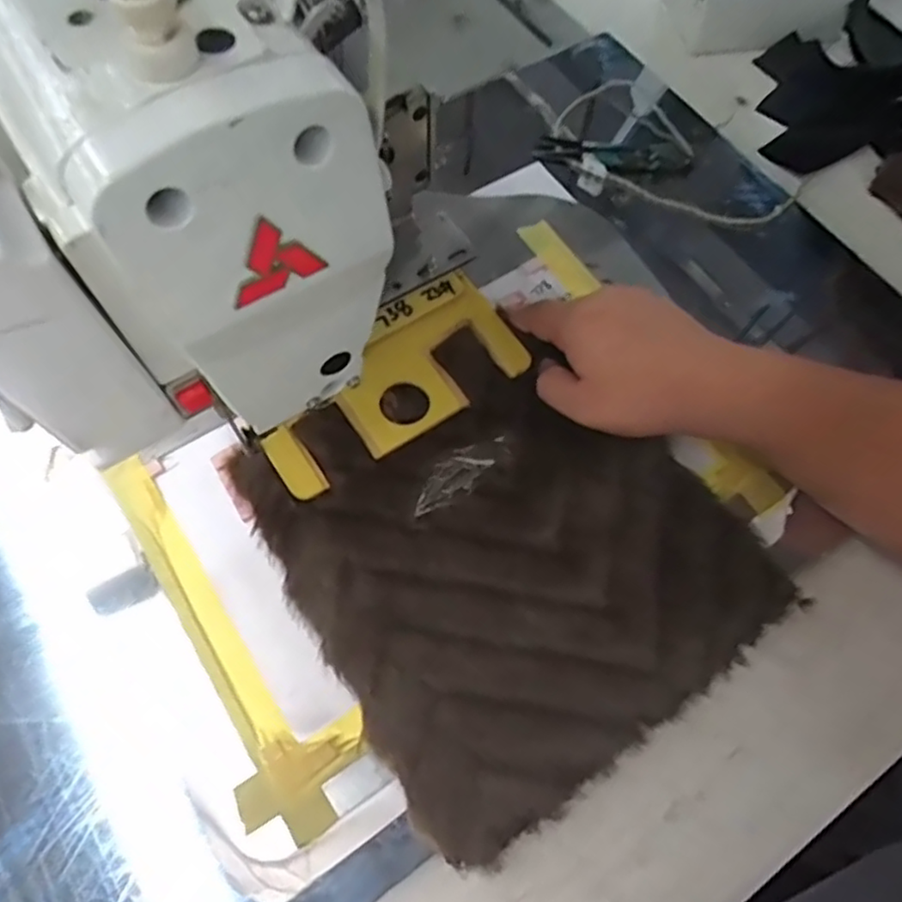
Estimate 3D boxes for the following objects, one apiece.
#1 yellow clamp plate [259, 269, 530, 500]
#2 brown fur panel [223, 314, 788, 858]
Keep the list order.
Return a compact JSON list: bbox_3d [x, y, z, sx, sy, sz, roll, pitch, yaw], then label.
[{"bbox_3d":[-0.042,-0.050,0.443,0.182,0.005,0.091,-32,75,-15],"label":"yellow clamp plate"},{"bbox_3d":[0.030,0.053,0.400,0.241,0.020,0.259,-35,73,-12],"label":"brown fur panel"}]

